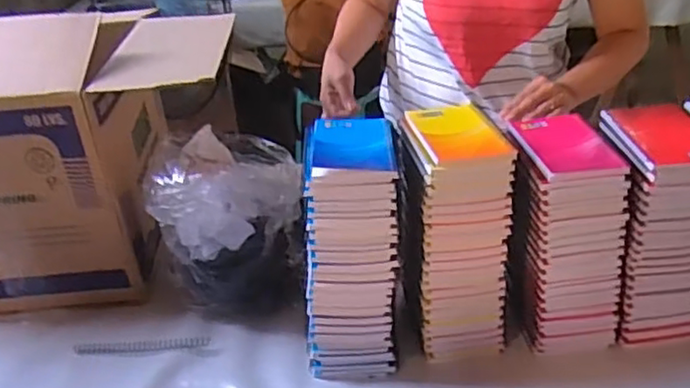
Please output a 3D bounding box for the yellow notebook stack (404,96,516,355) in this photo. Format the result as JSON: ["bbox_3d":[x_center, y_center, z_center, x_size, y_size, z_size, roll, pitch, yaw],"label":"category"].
[{"bbox_3d":[0.125,0.042,0.721,0.091,0.242,0.138,-5,32,1],"label":"yellow notebook stack"}]

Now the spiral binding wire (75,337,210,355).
[{"bbox_3d":[-0.244,0.183,0.781,0.164,0.006,0.018,-3,32,3],"label":"spiral binding wire"}]

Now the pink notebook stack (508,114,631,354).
[{"bbox_3d":[0.237,0.046,0.711,0.091,0.214,0.139,-6,32,-2],"label":"pink notebook stack"}]

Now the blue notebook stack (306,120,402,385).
[{"bbox_3d":[0.011,0.057,0.710,0.095,0.245,0.149,-2,32,6],"label":"blue notebook stack"}]

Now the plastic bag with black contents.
[{"bbox_3d":[-0.151,0.036,0.812,0.164,0.198,0.173,-13,33,-13],"label":"plastic bag with black contents"}]

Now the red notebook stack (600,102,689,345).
[{"bbox_3d":[0.337,0.033,0.718,0.097,0.227,0.141,-4,32,3],"label":"red notebook stack"}]

